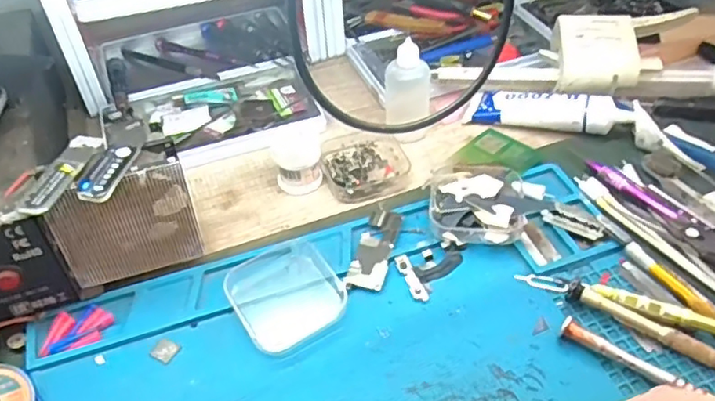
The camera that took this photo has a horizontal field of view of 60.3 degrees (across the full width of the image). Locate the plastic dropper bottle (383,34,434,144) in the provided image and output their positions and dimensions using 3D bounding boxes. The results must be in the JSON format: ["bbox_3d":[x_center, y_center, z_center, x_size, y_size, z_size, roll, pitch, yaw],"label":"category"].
[{"bbox_3d":[0.040,-0.086,0.485,0.031,0.074,0.028,-23,49,-19],"label":"plastic dropper bottle"}]

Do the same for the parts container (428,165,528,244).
[{"bbox_3d":[0.083,0.000,0.428,0.065,0.022,0.067,4,46,7],"label":"parts container"}]

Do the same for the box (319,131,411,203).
[{"bbox_3d":[0.007,-0.031,0.474,0.067,0.023,0.060,-18,48,-14],"label":"box"}]

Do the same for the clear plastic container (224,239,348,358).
[{"bbox_3d":[-0.044,0.057,0.383,0.066,0.013,0.067,-30,52,-24],"label":"clear plastic container"}]

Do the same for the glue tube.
[{"bbox_3d":[0.154,-0.075,0.500,0.128,0.017,0.035,7,71,23],"label":"glue tube"}]

